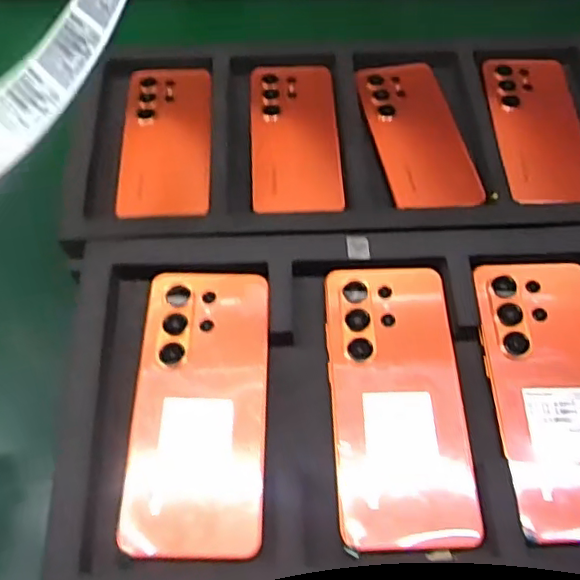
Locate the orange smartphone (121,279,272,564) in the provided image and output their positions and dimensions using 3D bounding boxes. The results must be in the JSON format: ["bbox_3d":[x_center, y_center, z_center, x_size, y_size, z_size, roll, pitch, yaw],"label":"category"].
[{"bbox_3d":[-0.053,0.066,0.357,0.080,0.009,0.168,1,62,-1],"label":"orange smartphone"}]

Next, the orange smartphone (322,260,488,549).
[{"bbox_3d":[0.064,0.063,0.359,0.077,0.011,0.167,-1,62,-2],"label":"orange smartphone"}]

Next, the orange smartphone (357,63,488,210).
[{"bbox_3d":[0.113,-0.143,0.539,0.077,0.007,0.175,-8,62,-5],"label":"orange smartphone"}]

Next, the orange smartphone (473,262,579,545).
[{"bbox_3d":[0.163,0.060,0.363,0.077,0.007,0.170,-2,62,-2],"label":"orange smartphone"}]

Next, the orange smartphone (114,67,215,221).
[{"bbox_3d":[-0.110,-0.137,0.536,0.078,0.008,0.170,-3,62,-2],"label":"orange smartphone"}]

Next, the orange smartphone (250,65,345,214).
[{"bbox_3d":[0.005,-0.140,0.542,0.078,0.008,0.166,-2,62,-2],"label":"orange smartphone"}]

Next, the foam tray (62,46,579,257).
[{"bbox_3d":[0.060,-0.139,0.535,0.476,0.024,0.217,-4,62,-3],"label":"foam tray"}]

